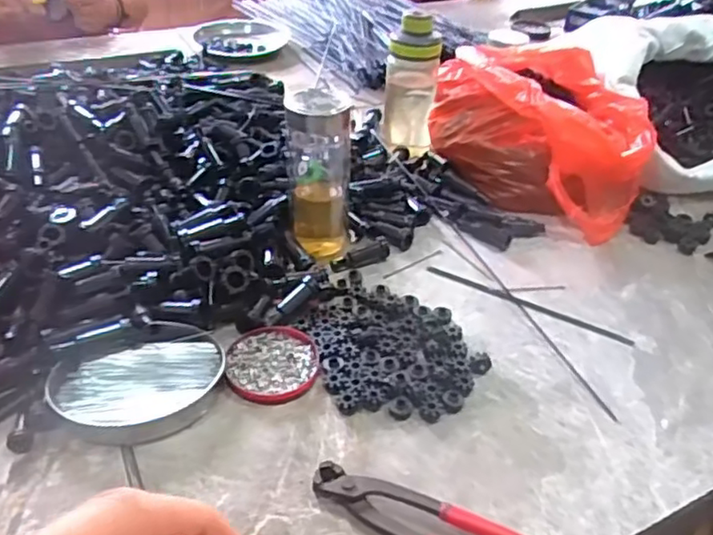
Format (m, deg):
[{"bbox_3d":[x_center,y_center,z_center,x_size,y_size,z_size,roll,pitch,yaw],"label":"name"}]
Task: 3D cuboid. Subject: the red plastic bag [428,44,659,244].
[{"bbox_3d":[0.245,-0.185,0.823,0.225,0.130,0.288,-29,48,-36],"label":"red plastic bag"}]

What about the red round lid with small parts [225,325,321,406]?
[{"bbox_3d":[-0.075,0.084,0.565,0.078,0.009,0.083,3,37,-2],"label":"red round lid with small parts"}]

